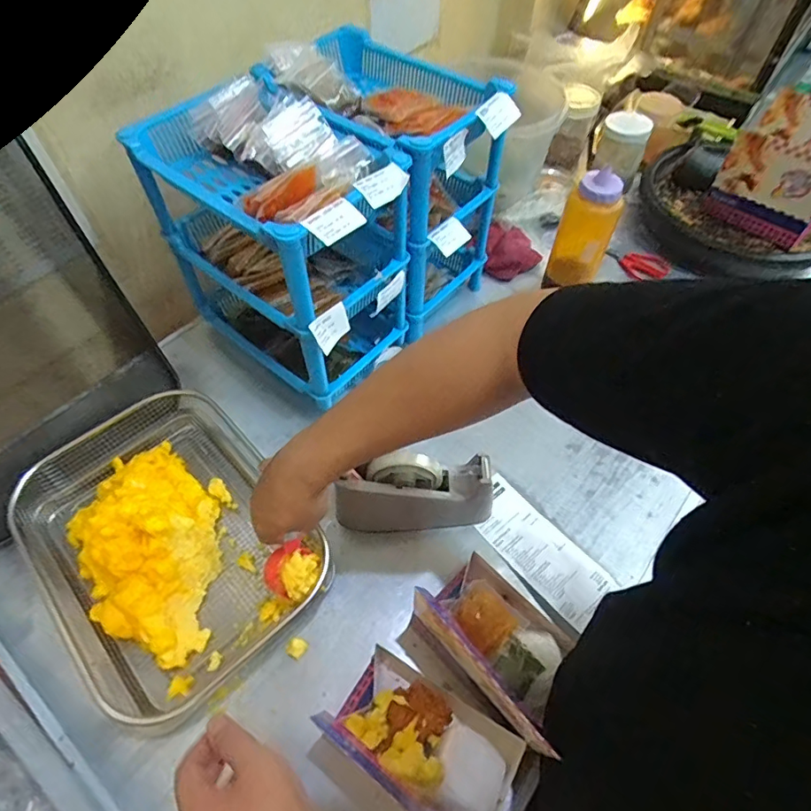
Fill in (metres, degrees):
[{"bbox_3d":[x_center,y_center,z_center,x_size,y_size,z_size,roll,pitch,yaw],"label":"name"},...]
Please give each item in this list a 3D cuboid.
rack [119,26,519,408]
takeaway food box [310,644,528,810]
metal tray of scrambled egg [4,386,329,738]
[{"bbox_3d":[-0.087,-0.269,0.745,0.316,0.337,0.399,35,63,21],"label":"rack"},{"bbox_3d":[0.020,0.315,0.478,0.176,0.151,0.108,29,61,18],"label":"takeaway food box"},{"bbox_3d":[-0.285,0.147,0.617,0.273,0.080,0.361,-37,64,-22],"label":"metal tray of scrambled egg"}]

